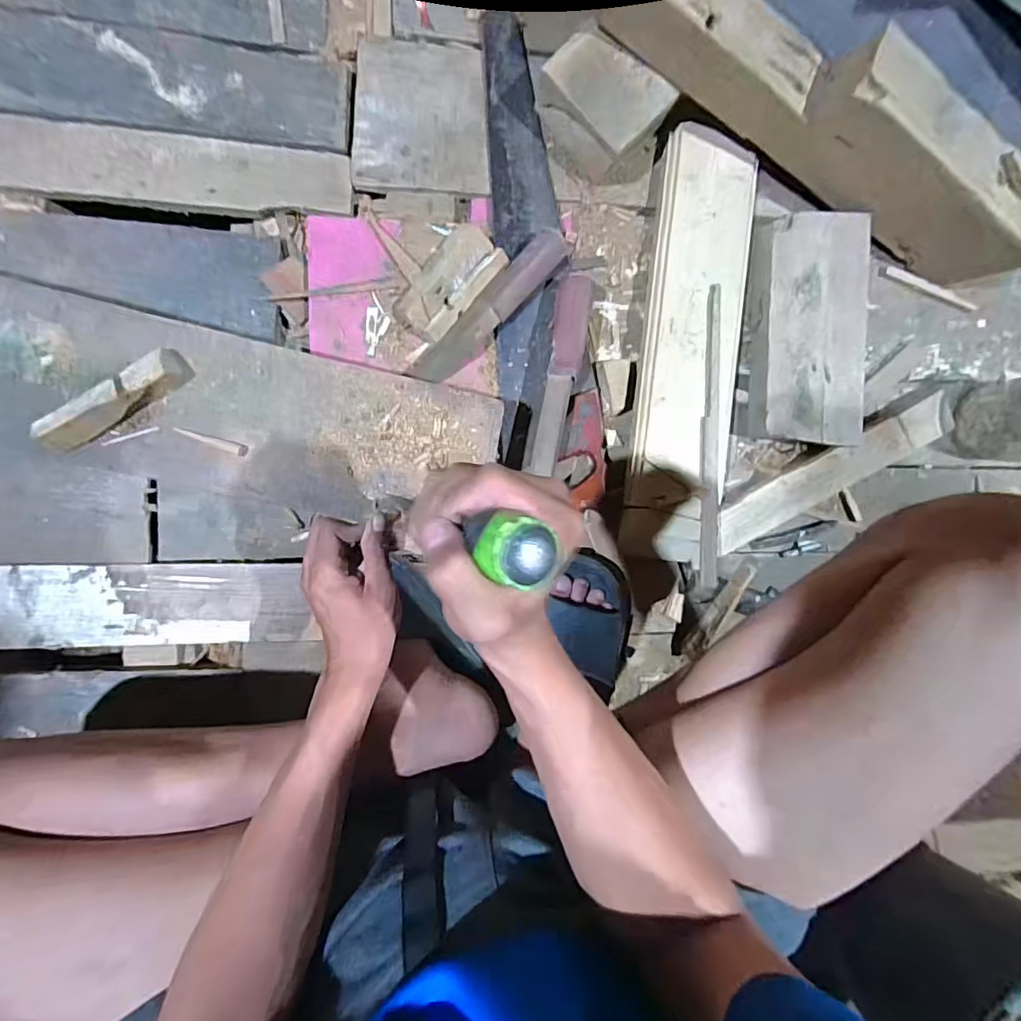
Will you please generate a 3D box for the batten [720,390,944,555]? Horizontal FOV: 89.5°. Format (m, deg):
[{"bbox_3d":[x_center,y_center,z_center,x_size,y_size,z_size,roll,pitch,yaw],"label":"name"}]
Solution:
[{"bbox_3d":[0.375,-0.043,0.616,0.306,0.034,0.054,-27,94,-5],"label":"batten"}]

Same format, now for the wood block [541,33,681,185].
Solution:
[{"bbox_3d":[0.091,-0.412,0.530,0.127,0.083,0.088,40,87,-6],"label":"wood block"}]

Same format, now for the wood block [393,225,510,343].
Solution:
[{"bbox_3d":[-0.065,-0.244,0.550,0.064,0.026,0.126,42,87,-6],"label":"wood block"}]

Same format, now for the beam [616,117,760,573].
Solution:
[{"bbox_3d":[0.198,-0.175,0.567,0.104,0.047,0.458,8,91,-6],"label":"beam"}]

